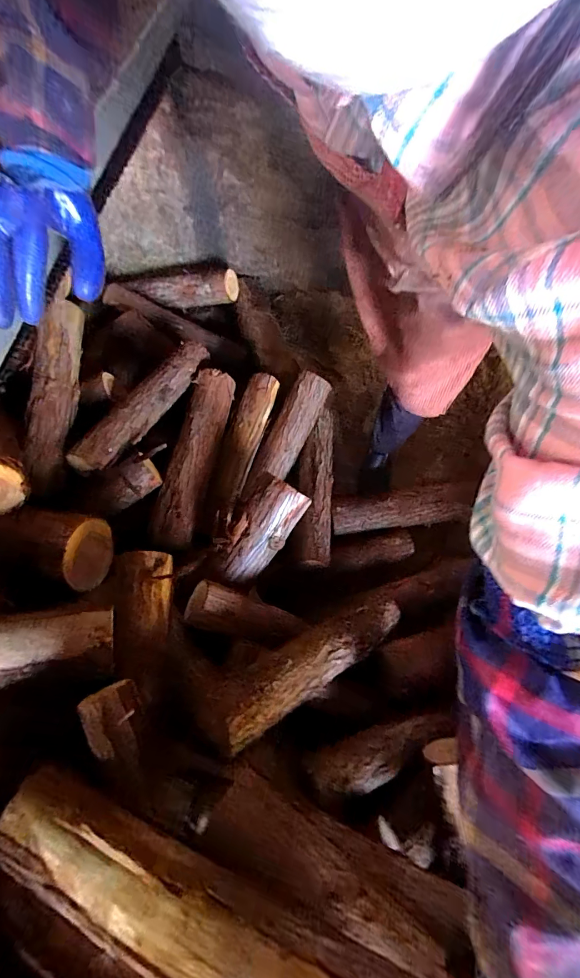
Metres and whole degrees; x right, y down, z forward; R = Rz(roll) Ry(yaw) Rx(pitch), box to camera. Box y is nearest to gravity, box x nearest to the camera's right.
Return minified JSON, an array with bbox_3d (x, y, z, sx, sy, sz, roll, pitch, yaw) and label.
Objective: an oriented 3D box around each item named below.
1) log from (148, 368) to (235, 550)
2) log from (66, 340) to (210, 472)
[{"bbox_3d":[-0.244,-0.099,1.010,0.110,0.078,0.519,5,68,5],"label":"log"},{"bbox_3d":[-0.370,-0.235,1.023,0.082,0.078,0.517,22,56,11],"label":"log"}]

